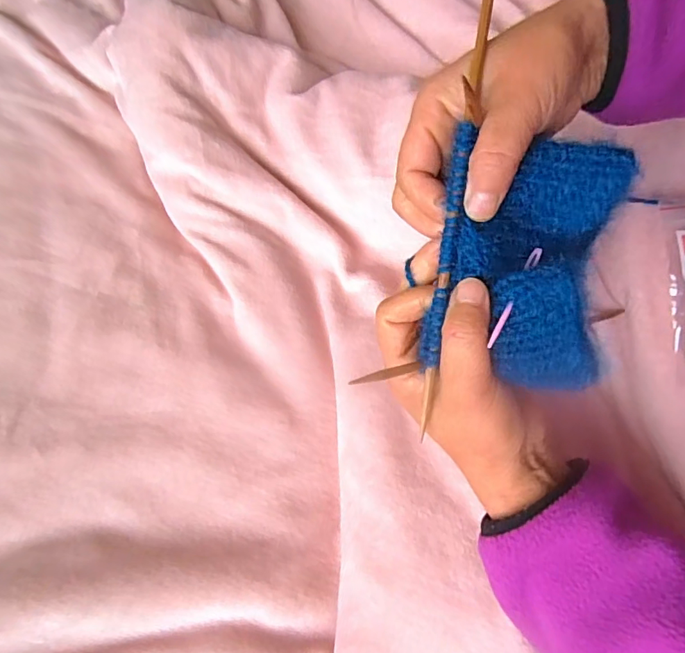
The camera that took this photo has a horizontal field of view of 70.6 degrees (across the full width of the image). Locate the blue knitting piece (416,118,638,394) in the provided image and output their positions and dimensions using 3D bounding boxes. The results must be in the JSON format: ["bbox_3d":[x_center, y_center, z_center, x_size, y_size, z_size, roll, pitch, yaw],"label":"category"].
[{"bbox_3d":[0.086,-0.034,0.230,0.076,0.038,0.110,10,100,27],"label":"blue knitting piece"}]

